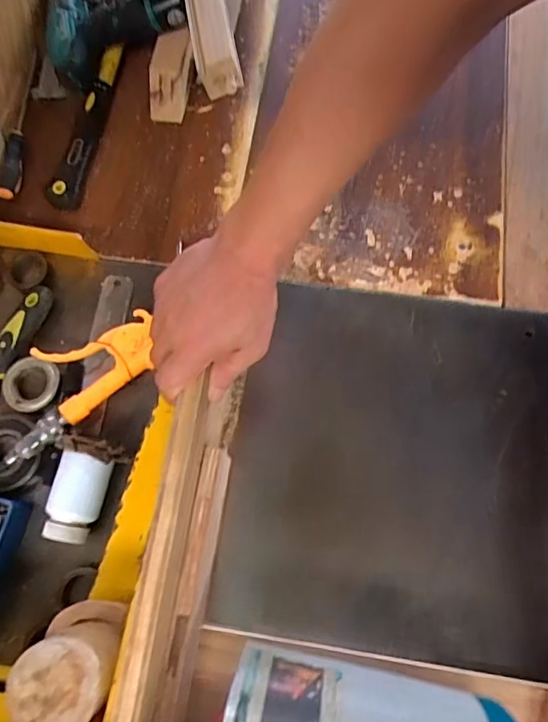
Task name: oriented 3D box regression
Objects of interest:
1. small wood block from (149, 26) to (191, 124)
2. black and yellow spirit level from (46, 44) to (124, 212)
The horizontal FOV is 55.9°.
[{"bbox_3d":[-0.132,-0.359,0.649,0.051,0.022,0.105,16,111,6],"label":"small wood block"},{"bbox_3d":[-0.237,-0.294,0.643,0.037,0.021,0.227,11,74,5],"label":"black and yellow spirit level"}]

